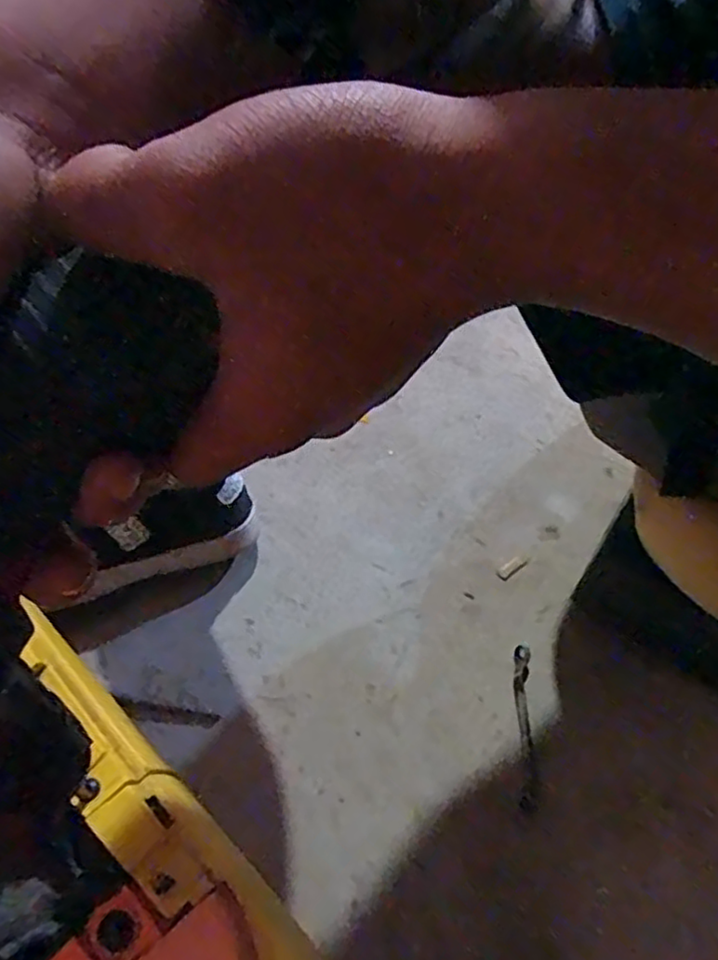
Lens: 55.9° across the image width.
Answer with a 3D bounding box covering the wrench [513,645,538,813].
[{"bbox_3d":[0.144,0.210,0.585,0.016,0.007,0.136,6,52,0],"label":"wrench"}]

